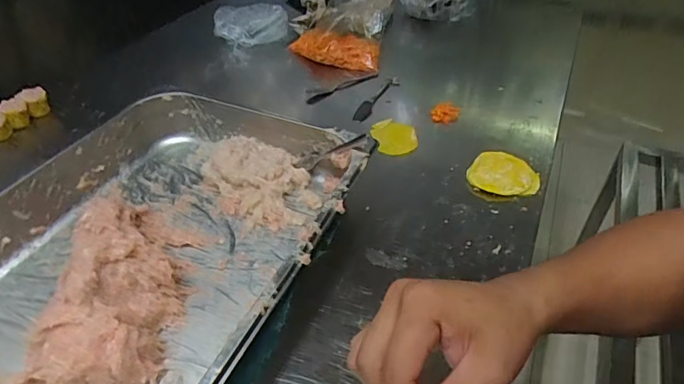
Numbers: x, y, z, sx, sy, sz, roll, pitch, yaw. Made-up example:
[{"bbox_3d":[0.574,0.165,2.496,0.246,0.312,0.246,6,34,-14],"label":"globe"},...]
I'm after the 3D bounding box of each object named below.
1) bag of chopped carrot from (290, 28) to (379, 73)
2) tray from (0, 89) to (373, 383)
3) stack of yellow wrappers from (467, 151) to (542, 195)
[{"bbox_3d":[-0.015,-0.259,0.827,0.173,0.039,0.086,10,44,10],"label":"bag of chopped carrot"},{"bbox_3d":[-0.210,0.076,0.413,0.314,0.060,0.512,17,44,18],"label":"tray"},{"bbox_3d":[0.205,-0.024,0.589,0.087,0.014,0.070,3,41,3],"label":"stack of yellow wrappers"}]

